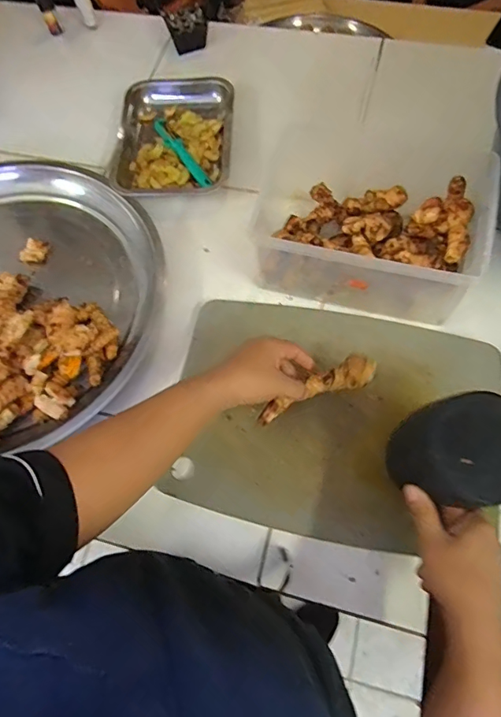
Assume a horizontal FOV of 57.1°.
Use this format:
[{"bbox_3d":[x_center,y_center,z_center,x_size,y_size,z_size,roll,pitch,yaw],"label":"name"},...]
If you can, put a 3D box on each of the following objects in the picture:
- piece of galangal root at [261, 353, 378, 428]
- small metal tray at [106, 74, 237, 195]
[{"bbox_3d":[0.074,0.037,0.525,0.141,0.030,0.036,-27,69,-1],"label":"piece of galangal root"},{"bbox_3d":[-0.123,-0.369,0.762,0.187,0.034,0.264,1,68,3],"label":"small metal tray"}]

